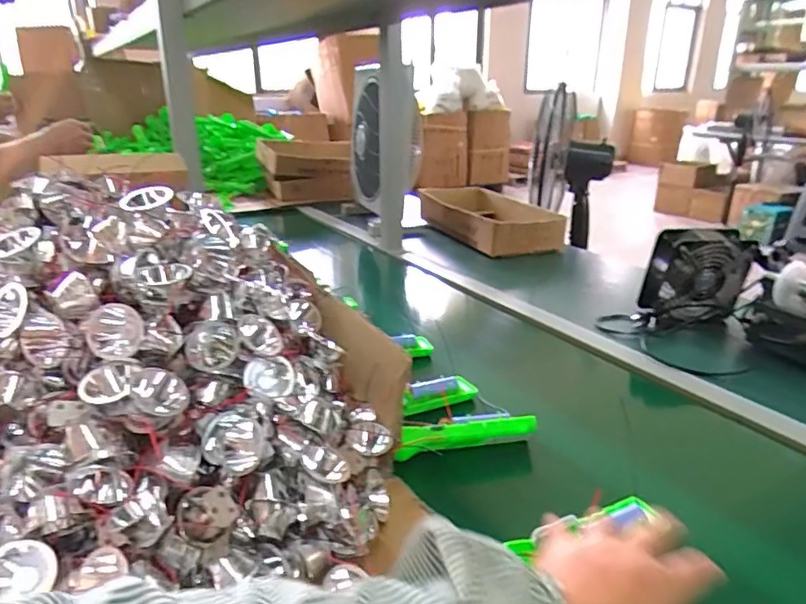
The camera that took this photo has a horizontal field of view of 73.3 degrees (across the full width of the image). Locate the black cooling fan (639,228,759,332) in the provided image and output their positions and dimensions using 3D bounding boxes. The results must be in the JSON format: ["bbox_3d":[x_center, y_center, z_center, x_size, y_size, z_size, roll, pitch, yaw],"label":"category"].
[{"bbox_3d":[0.479,-0.040,0.890,0.159,0.148,0.080,-5,22,-10],"label":"black cooling fan"}]

